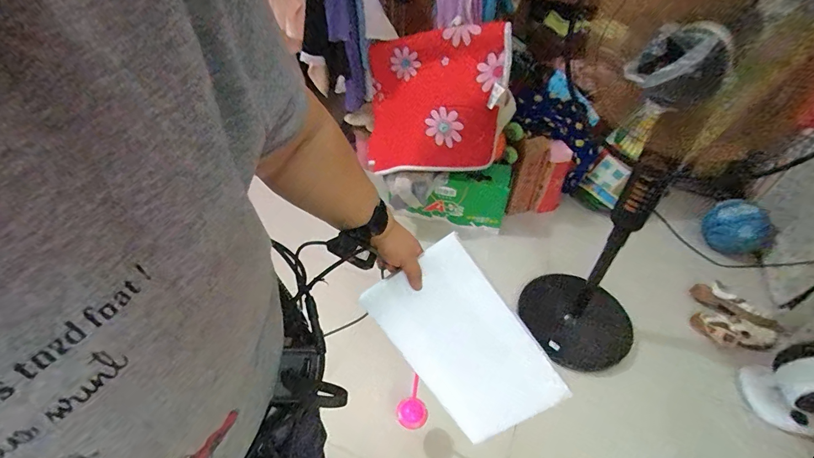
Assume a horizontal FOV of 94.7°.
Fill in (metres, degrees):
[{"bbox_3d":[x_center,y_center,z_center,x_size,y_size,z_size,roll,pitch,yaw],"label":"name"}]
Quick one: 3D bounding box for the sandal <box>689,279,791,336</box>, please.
[{"bbox_3d":[1.179,0.293,1.339,0.288,0.091,0.073,32,49,29],"label":"sandal"}]

